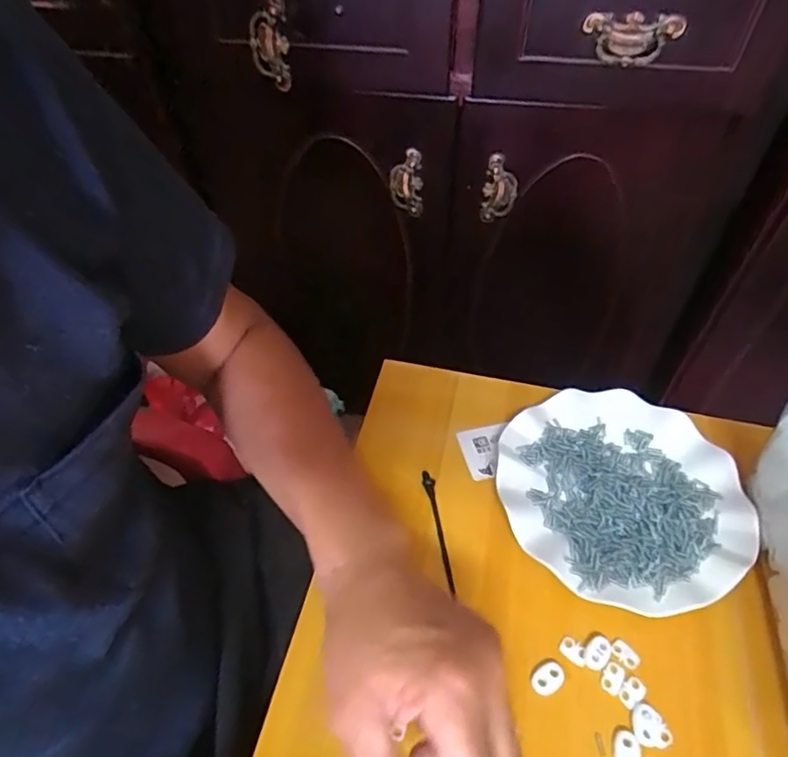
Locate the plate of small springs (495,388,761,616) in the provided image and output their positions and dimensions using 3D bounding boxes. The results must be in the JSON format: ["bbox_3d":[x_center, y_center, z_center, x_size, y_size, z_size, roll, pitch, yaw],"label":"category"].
[{"bbox_3d":[0.173,0.088,0.428,0.177,0.021,0.176,0,50,0],"label":"plate of small springs"}]

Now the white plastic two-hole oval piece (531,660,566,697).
[{"bbox_3d":[0.100,0.194,0.354,0.022,0.004,0.016,-31,57,-23],"label":"white plastic two-hole oval piece"}]

